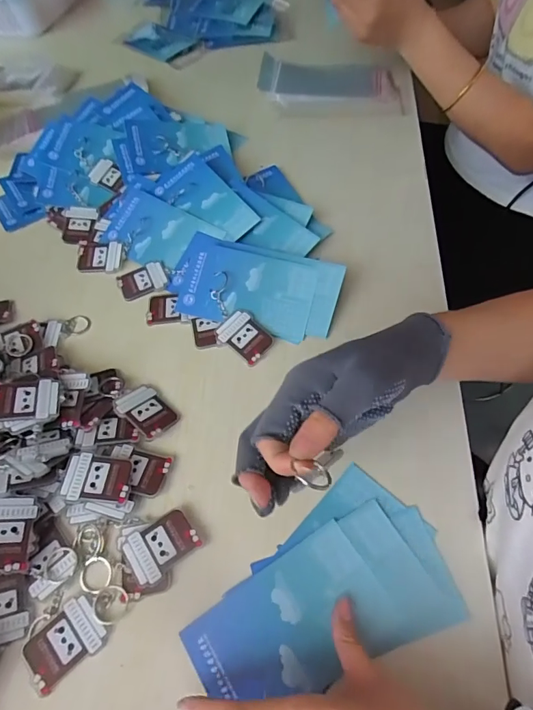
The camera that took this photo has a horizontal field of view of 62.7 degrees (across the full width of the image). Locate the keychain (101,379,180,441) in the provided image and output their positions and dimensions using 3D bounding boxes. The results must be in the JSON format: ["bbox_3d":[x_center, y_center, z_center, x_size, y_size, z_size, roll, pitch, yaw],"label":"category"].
[{"bbox_3d":[-0.115,0.043,0.394,0.041,0.006,0.081,-28,59,-34],"label":"keychain"}]

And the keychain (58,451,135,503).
[{"bbox_3d":[-0.136,0.098,0.351,0.053,0.005,0.038,4,58,5],"label":"keychain"}]

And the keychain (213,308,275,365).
[{"bbox_3d":[-0.021,-0.018,0.427,0.054,0.005,0.038,40,75,15],"label":"keychain"}]

